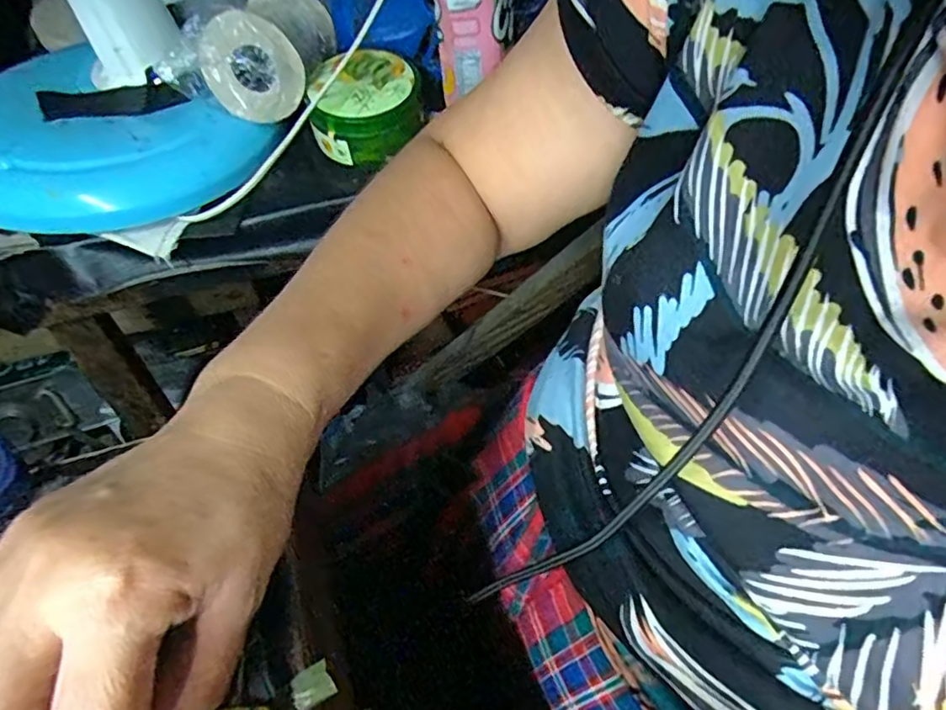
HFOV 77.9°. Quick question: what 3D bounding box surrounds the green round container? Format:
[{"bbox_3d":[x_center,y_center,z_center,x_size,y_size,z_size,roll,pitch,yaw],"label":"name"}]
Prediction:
[{"bbox_3d":[-0.098,-0.226,0.539,0.101,0.070,0.089,-14,52,-10],"label":"green round container"}]

